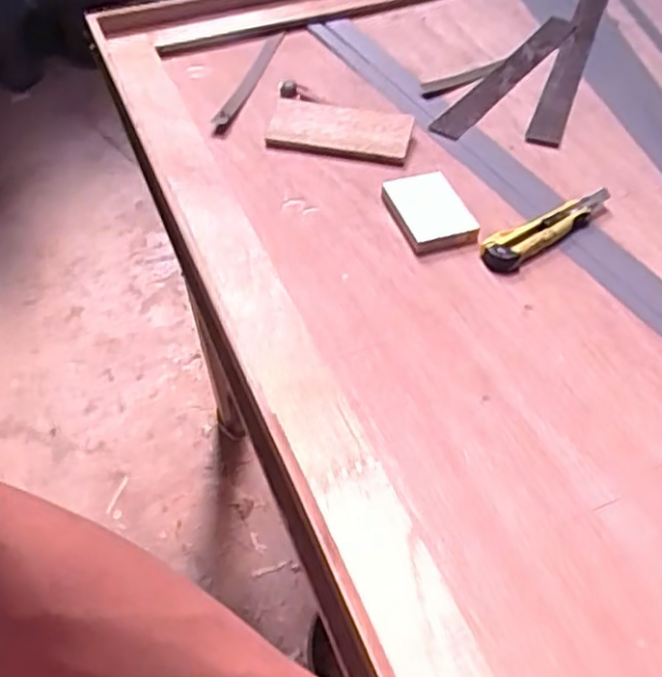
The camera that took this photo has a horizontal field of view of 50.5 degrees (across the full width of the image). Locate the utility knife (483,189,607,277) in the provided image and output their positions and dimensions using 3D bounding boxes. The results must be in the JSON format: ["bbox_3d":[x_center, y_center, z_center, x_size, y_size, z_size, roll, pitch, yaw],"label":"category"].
[{"bbox_3d":[0.252,-0.127,0.801,0.192,0.015,0.044,-26,54,-21],"label":"utility knife"}]

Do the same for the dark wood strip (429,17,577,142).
[{"bbox_3d":[0.263,-0.396,1.057,0.059,0.015,0.414,20,51,33],"label":"dark wood strip"}]

